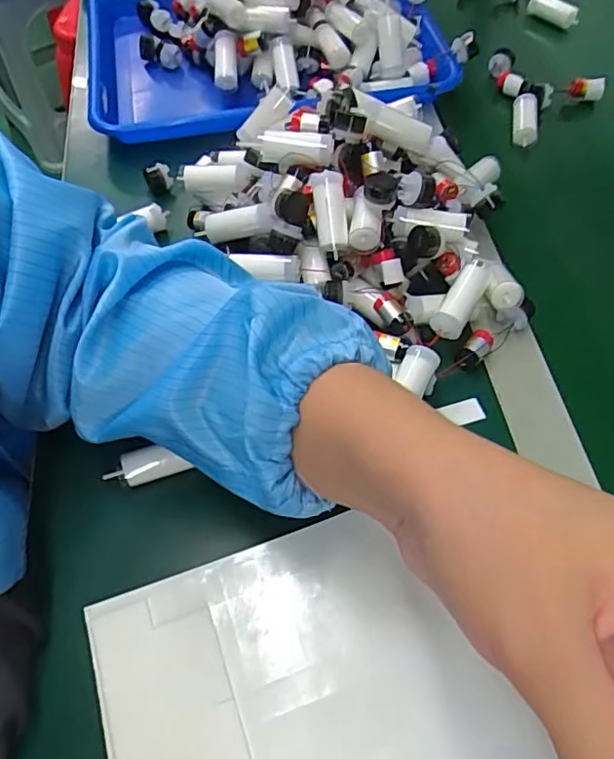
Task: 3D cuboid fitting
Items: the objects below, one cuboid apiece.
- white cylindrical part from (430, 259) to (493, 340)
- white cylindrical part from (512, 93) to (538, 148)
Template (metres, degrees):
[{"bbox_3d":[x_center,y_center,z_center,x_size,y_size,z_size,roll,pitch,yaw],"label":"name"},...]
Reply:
[{"bbox_3d":[0.102,-0.052,0.375,0.021,0.022,0.054,30,86,19],"label":"white cylindrical part"},{"bbox_3d":[0.194,-0.233,0.508,0.022,0.017,0.052,5,75,5],"label":"white cylindrical part"}]

